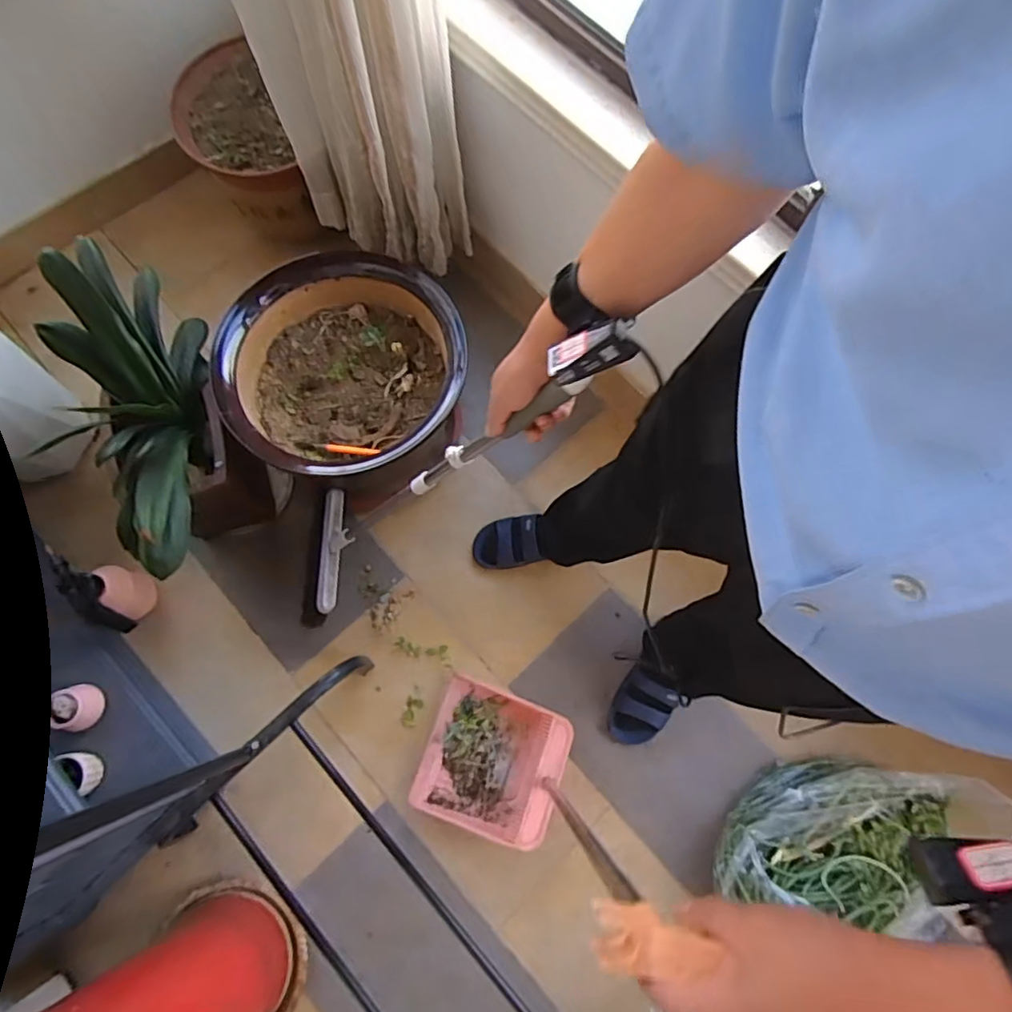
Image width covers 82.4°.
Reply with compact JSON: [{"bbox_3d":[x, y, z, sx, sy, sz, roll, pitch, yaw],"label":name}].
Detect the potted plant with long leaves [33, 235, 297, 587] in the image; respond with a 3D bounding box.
[{"bbox_3d":[-0.578,-0.115,1.028,0.203,0.460,0.511,-20,74,-8],"label":"potted plant with long leaves"}]

